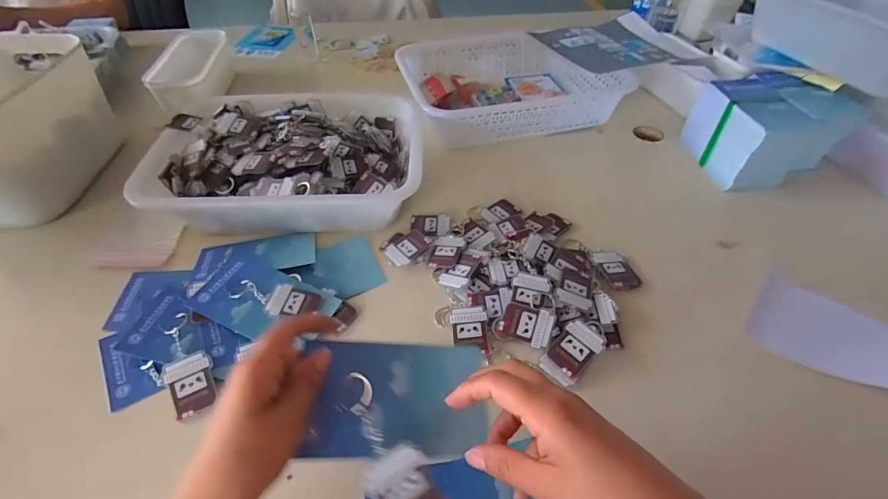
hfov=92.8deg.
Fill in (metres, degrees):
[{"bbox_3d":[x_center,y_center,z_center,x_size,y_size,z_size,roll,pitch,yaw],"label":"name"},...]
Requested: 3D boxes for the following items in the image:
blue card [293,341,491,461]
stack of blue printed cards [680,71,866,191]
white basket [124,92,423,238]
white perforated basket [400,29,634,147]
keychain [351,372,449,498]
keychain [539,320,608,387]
[{"bbox_3d":[-0.029,0.102,0.295,0.123,0.006,0.078,7,51,-16],"label":"blue card"},{"bbox_3d":[0.458,-0.177,0.615,0.161,0.100,0.141,-13,48,-12],"label":"stack of blue printed cards"},{"bbox_3d":[-0.200,-0.120,0.572,0.339,0.076,0.240,-1,47,-1],"label":"white basket"},{"bbox_3d":[0.106,-0.286,0.740,0.340,0.077,0.255,-12,48,-11],"label":"white perforated basket"},{"bbox_3d":[-0.036,0.133,0.273,0.038,0.016,0.103,-28,84,-24],"label":"keychain"},{"bbox_3d":[0.126,0.098,0.409,0.038,0.011,0.065,35,73,25],"label":"keychain"}]

